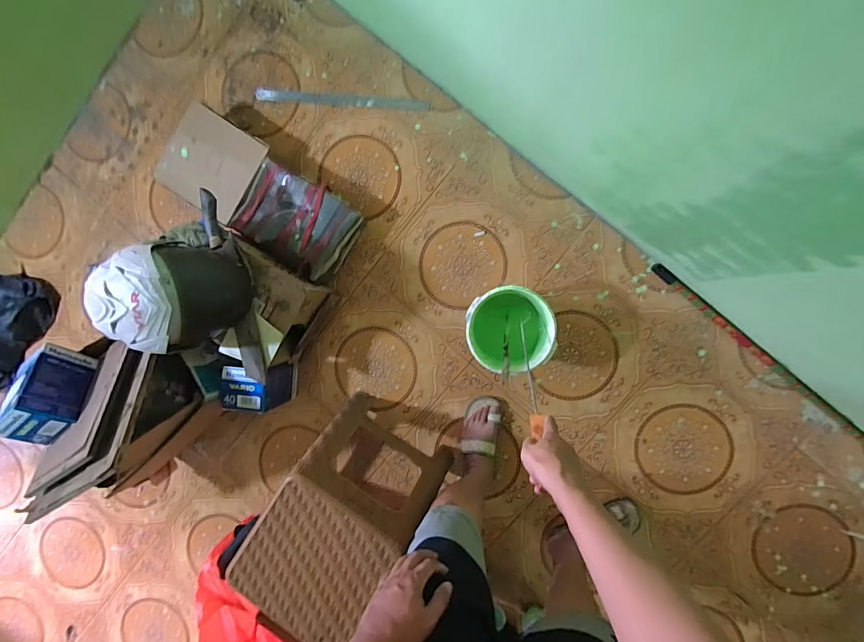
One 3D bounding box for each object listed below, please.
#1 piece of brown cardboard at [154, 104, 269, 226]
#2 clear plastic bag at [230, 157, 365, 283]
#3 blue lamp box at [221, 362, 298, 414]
[{"bbox_3d":[-0.620,-0.441,1.121,0.253,0.042,0.250,34,97,5],"label":"piece of brown cardboard"},{"bbox_3d":[-0.377,-0.282,1.154,0.303,0.138,0.236,35,97,4],"label":"clear plastic bag"},{"bbox_3d":[-0.483,0.174,1.154,0.128,0.202,0.138,15,95,6],"label":"blue lamp box"}]

